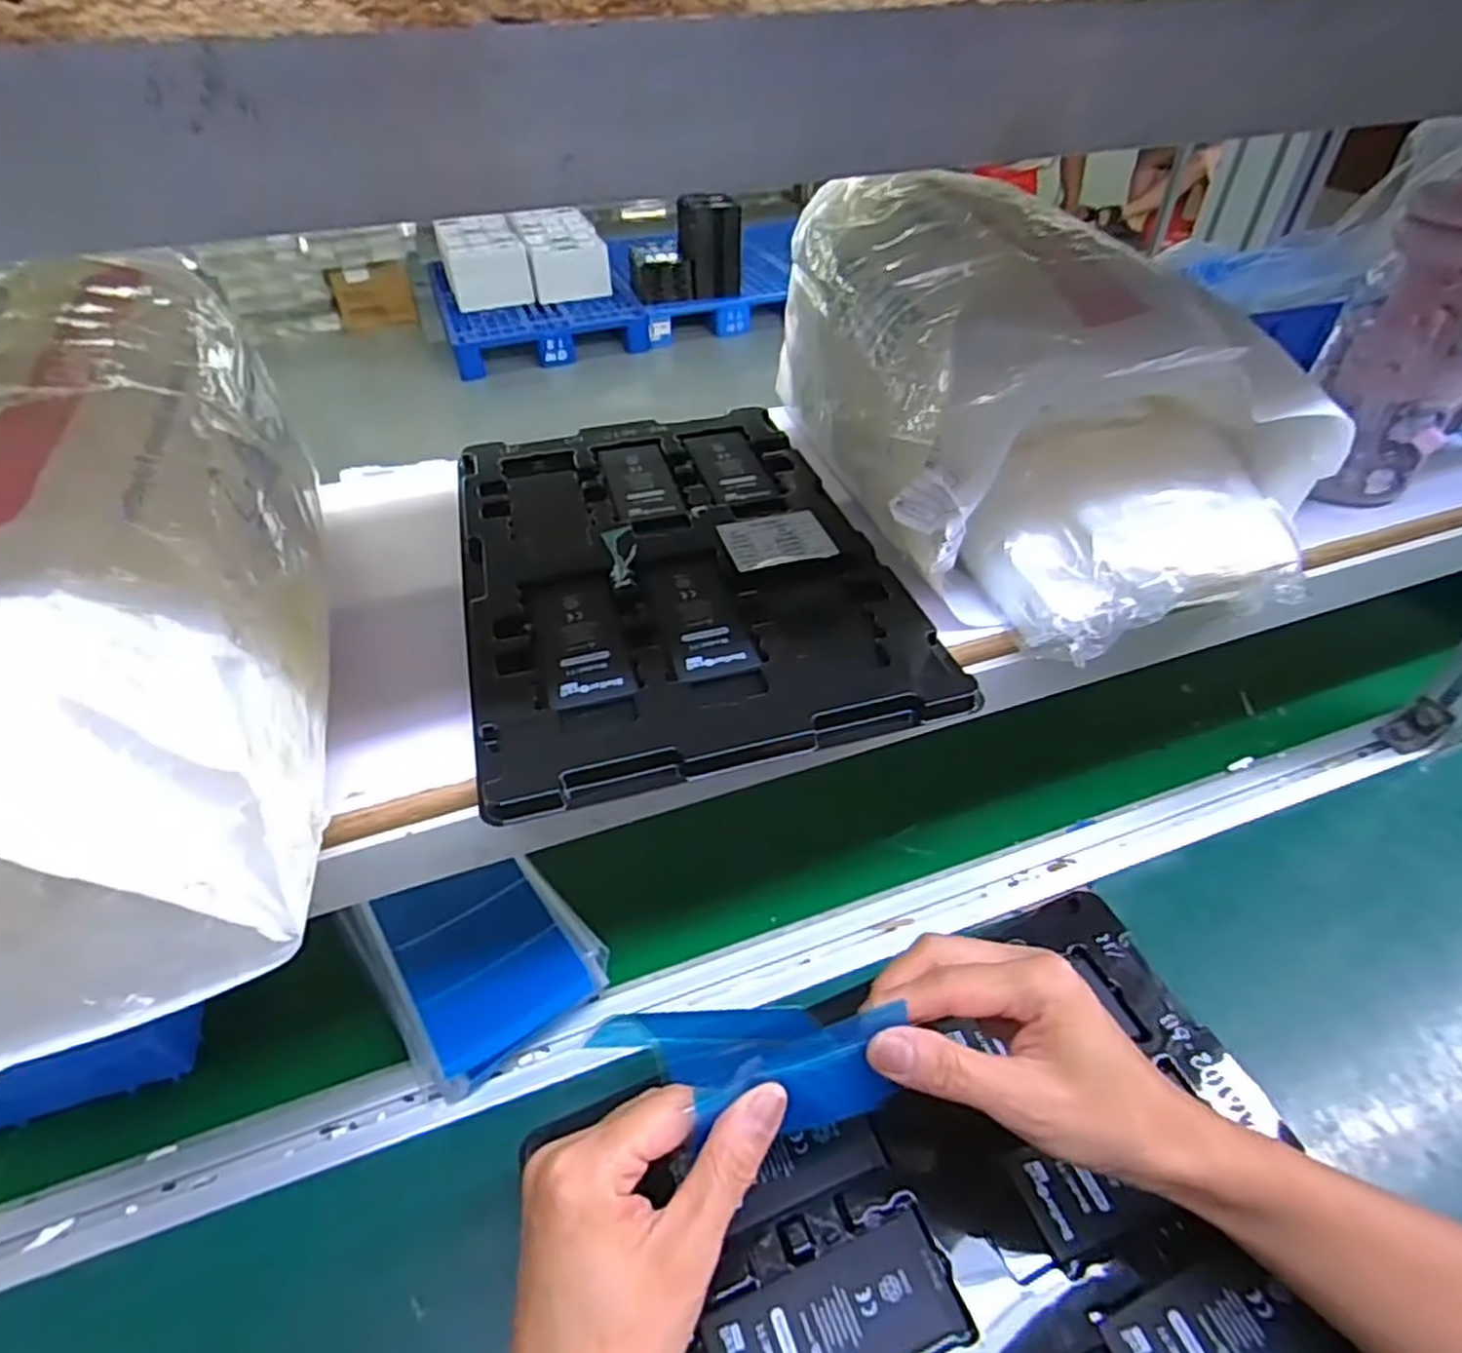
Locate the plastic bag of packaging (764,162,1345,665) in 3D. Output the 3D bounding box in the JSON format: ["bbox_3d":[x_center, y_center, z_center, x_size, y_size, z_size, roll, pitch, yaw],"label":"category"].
[{"bbox_3d":[0.166,-0.177,0.454,0.231,0.140,0.336,-9,44,-8],"label":"plastic bag of packaging"}]

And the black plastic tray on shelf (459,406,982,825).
[{"bbox_3d":[-0.036,-0.070,0.449,0.229,0.015,0.320,-12,45,-11],"label":"black plastic tray on shelf"}]

